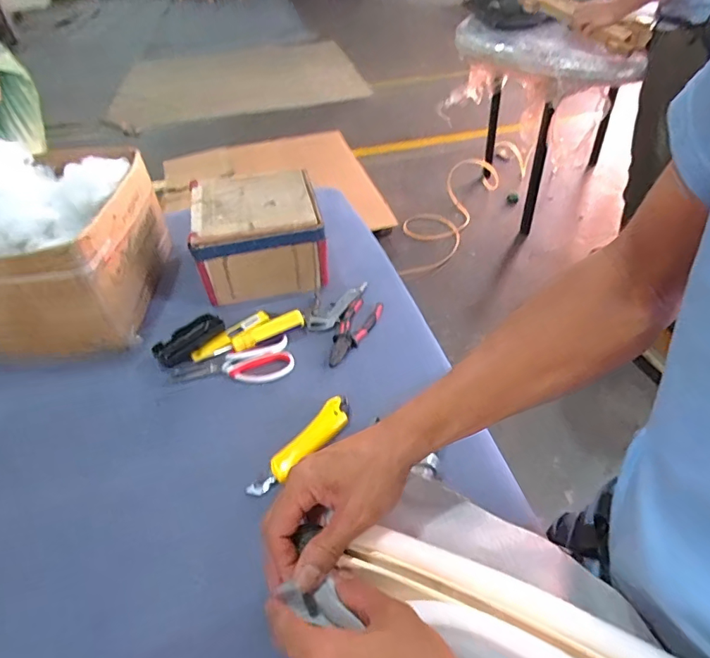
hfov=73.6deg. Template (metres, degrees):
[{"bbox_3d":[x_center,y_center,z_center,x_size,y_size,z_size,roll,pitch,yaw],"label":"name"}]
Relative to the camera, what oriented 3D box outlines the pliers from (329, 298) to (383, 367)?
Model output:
[{"bbox_3d":[-0.004,0.003,0.748,0.055,0.011,0.149,17,47,21],"label":"pliers"}]

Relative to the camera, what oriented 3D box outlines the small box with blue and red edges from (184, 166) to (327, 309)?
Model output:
[{"bbox_3d":[-0.169,-0.170,0.849,0.207,0.127,0.210,-11,44,-8],"label":"small box with blue and red edges"}]

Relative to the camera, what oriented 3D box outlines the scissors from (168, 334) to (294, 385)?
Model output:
[{"bbox_3d":[-0.181,0.061,0.702,0.176,0.017,0.072,-14,44,-11],"label":"scissors"}]

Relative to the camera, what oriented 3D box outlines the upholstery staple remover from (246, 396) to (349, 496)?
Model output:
[{"bbox_3d":[-0.063,0.147,0.602,0.037,0.028,0.170,30,53,31],"label":"upholstery staple remover"}]

